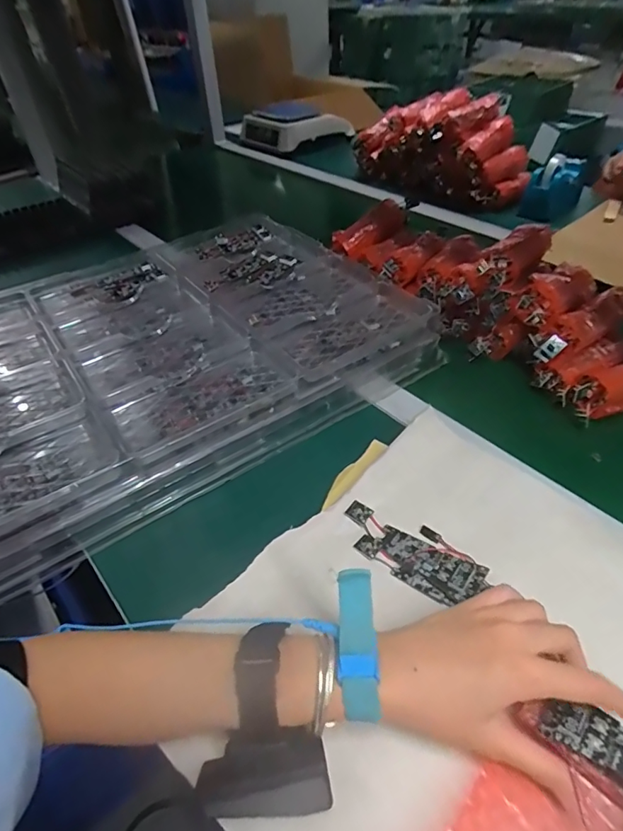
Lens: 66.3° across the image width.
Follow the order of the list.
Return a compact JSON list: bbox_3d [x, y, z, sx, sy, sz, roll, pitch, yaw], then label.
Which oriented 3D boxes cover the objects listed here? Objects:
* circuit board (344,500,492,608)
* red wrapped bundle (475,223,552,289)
[{"bbox_3d":[0.077,0.104,0.373,0.114,0.018,0.046,24,52,32],"label":"circuit board"},{"bbox_3d":[0.234,-0.180,0.552,0.041,0.052,0.120,30,53,30],"label":"red wrapped bundle"}]

